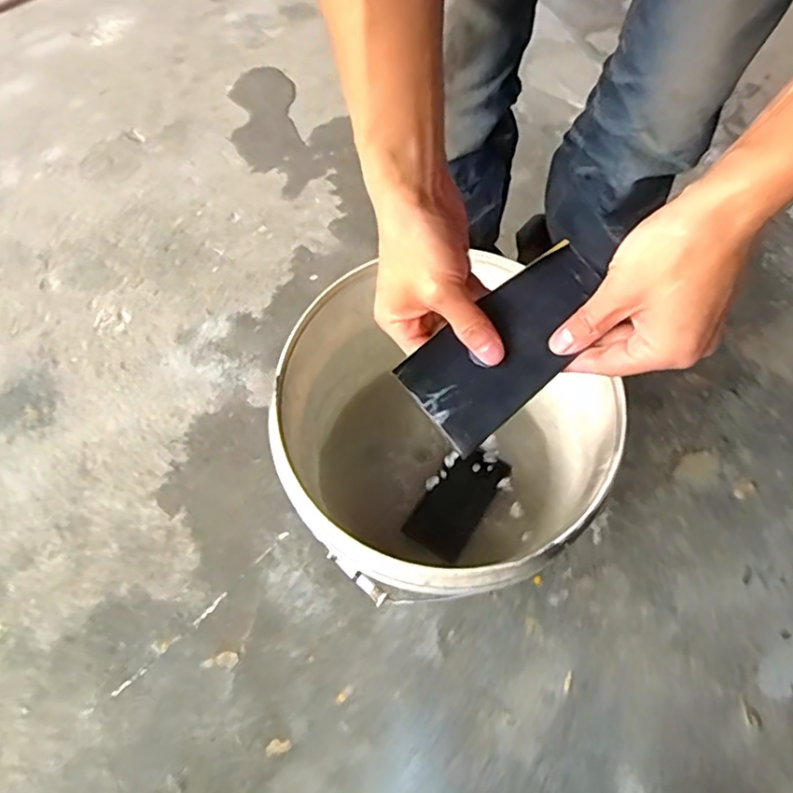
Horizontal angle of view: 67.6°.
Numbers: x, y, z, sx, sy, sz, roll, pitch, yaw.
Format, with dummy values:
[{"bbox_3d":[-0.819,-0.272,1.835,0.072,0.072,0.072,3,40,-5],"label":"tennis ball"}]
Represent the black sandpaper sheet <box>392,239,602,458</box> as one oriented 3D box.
[{"bbox_3d":[0.073,-0.032,0.380,0.137,0.013,0.071,-41,77,10],"label":"black sandpaper sheet"}]

